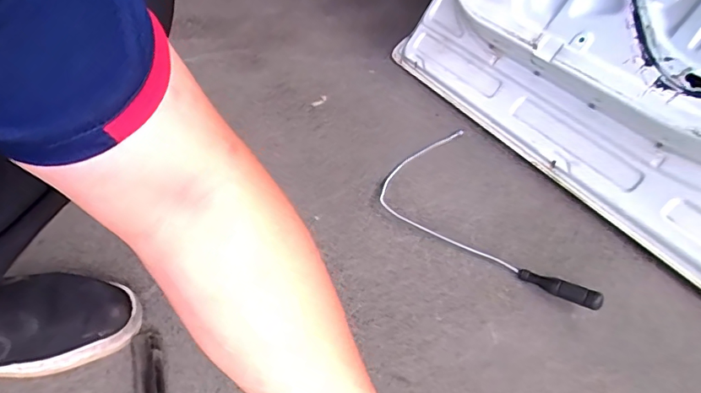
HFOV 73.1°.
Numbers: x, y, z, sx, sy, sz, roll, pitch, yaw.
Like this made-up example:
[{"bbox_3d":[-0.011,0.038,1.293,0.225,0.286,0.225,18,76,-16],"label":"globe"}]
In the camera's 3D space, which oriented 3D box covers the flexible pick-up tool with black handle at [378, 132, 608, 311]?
[{"bbox_3d":[0.238,0.000,0.744,0.354,0.043,0.296,28,45,23],"label":"flexible pick-up tool with black handle"}]

